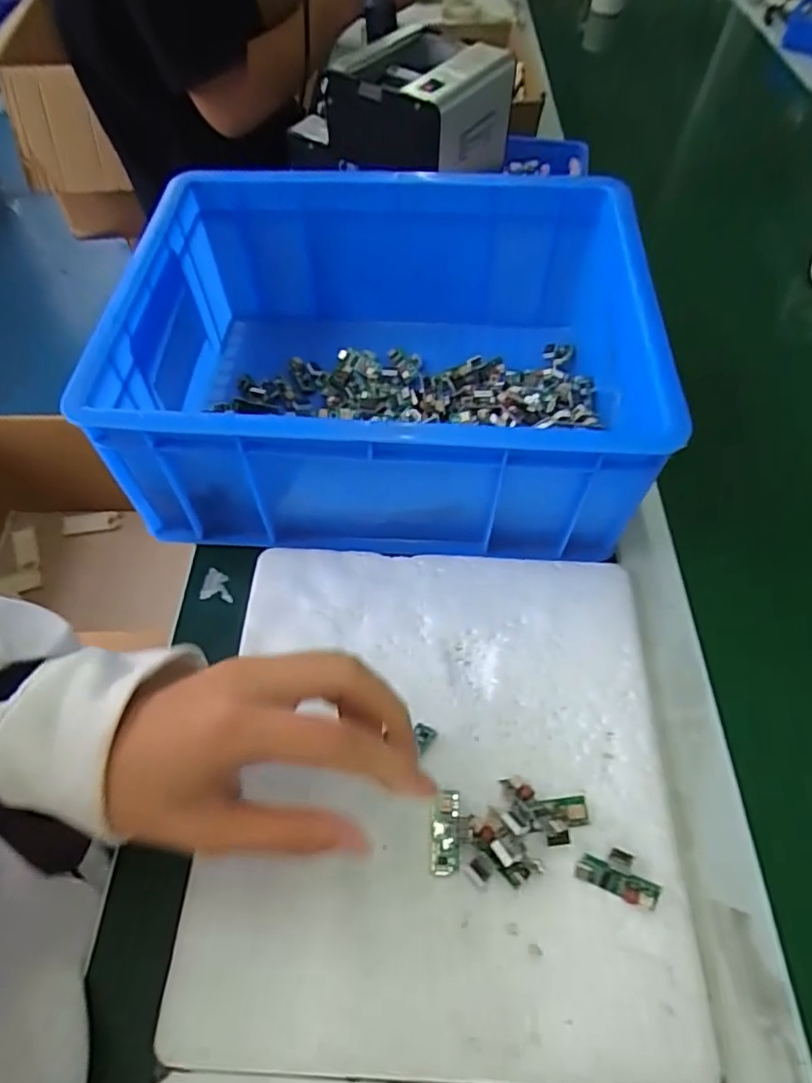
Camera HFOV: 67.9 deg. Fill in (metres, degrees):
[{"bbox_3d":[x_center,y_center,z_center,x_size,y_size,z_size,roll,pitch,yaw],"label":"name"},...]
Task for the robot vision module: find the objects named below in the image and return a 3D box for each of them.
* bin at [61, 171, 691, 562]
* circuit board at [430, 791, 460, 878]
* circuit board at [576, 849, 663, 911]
[{"bbox_3d":[-0.013,-0.129,0.432,0.341,0.131,0.255,3,56,1],"label":"bin"},{"bbox_3d":[0.020,0.150,0.311,0.014,0.008,0.039,3,56,1],"label":"circuit board"},{"bbox_3d":[0.107,0.165,0.300,0.040,0.004,0.021,21,81,17],"label":"circuit board"}]

